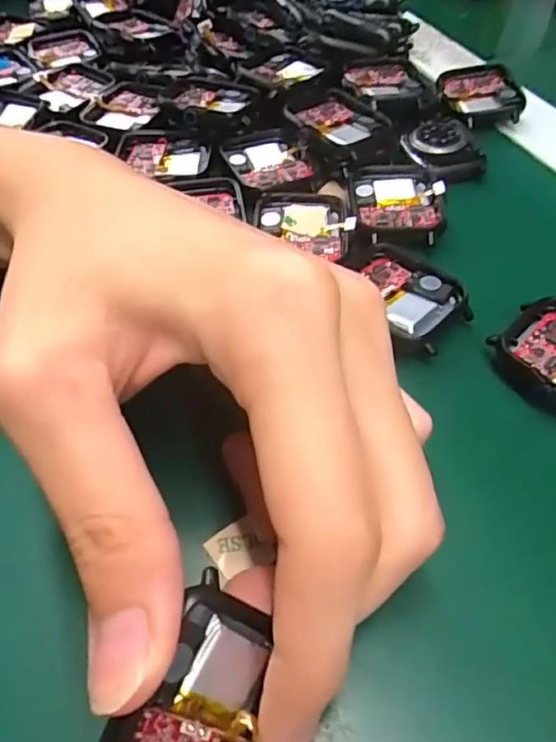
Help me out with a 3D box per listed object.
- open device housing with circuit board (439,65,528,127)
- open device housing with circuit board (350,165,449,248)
[{"bbox_3d":[0.102,-0.140,0.293,0.038,0.010,0.047,-3,51,-4],"label":"open device housing with circuit board"},{"bbox_3d":[0.049,-0.070,0.237,0.036,0.006,0.045,0,51,-1],"label":"open device housing with circuit board"}]

